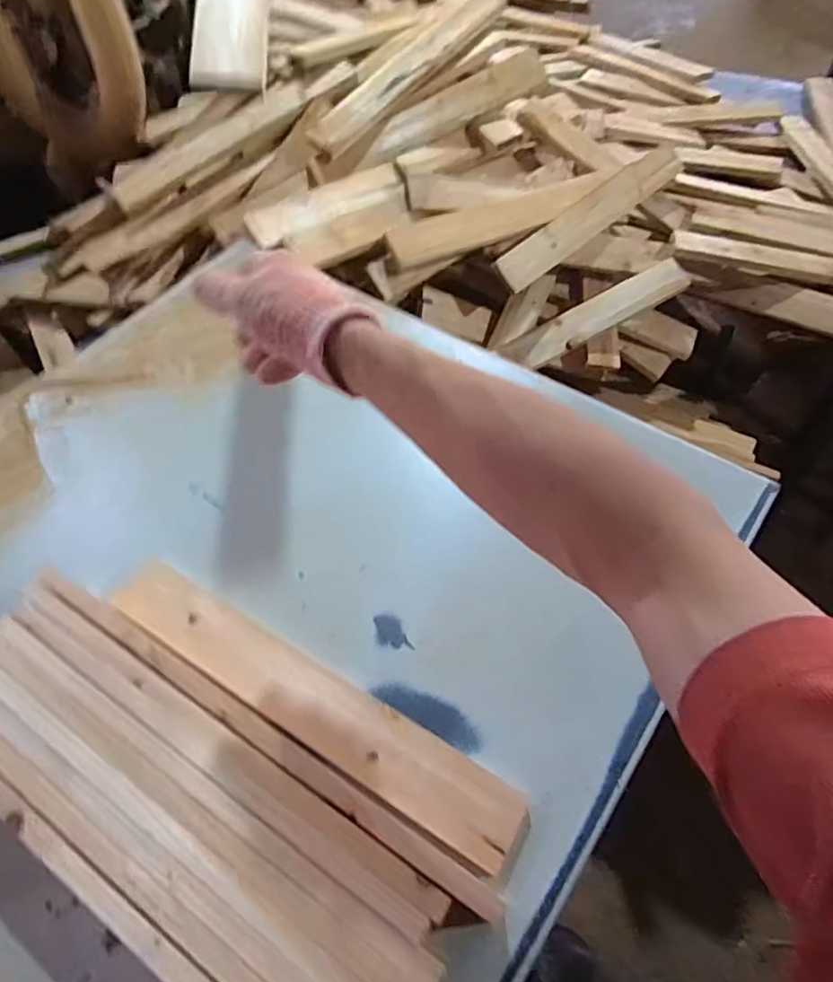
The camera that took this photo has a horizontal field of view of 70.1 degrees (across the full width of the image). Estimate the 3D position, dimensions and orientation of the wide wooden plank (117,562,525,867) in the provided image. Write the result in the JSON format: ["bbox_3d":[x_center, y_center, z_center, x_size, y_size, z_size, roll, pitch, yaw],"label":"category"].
[{"bbox_3d":[-0.112,0.198,0.570,0.451,0.032,0.066,26,63,19],"label":"wide wooden plank"}]

